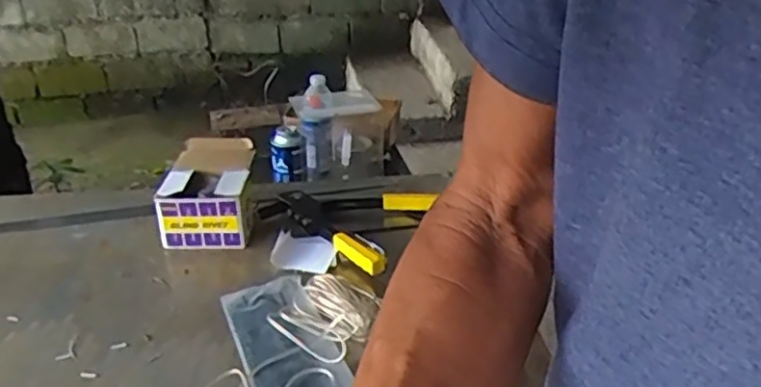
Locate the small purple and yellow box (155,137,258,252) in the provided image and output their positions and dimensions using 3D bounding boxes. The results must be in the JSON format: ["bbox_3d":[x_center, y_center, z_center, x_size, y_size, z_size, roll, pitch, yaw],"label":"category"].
[{"bbox_3d":[-0.242,-0.003,0.974,0.114,0.094,0.162,-2,27,-2],"label":"small purple and yellow box"}]

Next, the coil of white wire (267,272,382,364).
[{"bbox_3d":[-0.060,0.132,0.766,0.093,0.033,0.117,-25,35,-38],"label":"coil of white wire"}]

